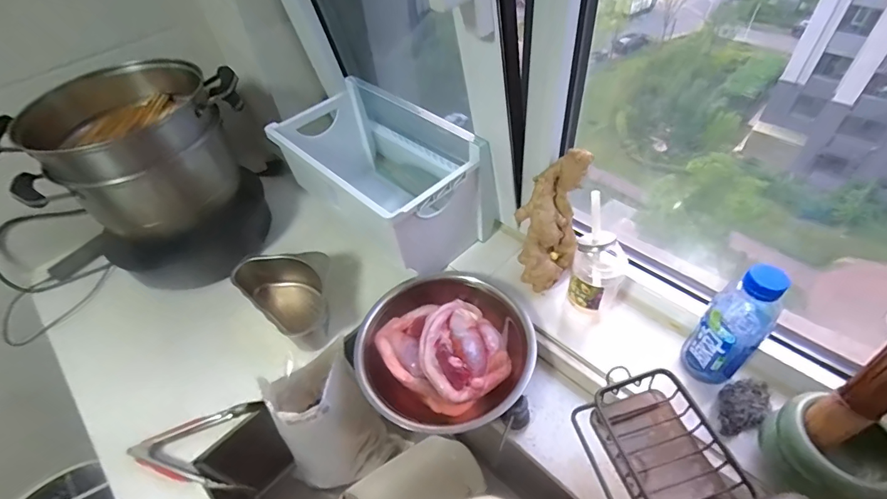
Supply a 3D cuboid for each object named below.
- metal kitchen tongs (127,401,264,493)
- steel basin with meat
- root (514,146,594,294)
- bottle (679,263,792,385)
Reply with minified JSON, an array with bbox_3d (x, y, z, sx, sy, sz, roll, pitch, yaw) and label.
[{"bbox_3d":[-0.365,0.292,0.640,0.178,0.027,0.113,-5,47,2],"label":"metal kitchen tongs"},{"bbox_3d":[-0.001,0.161,0.676,0.244,0.101,0.261,-3,47,3],"label":"steel basin with meat"},{"bbox_3d":[0.172,-0.047,0.702,0.093,0.230,0.061,15,23,19],"label":"root"},{"bbox_3d":[0.370,0.097,0.555,0.068,0.204,0.063,-35,53,-24],"label":"bottle"}]

